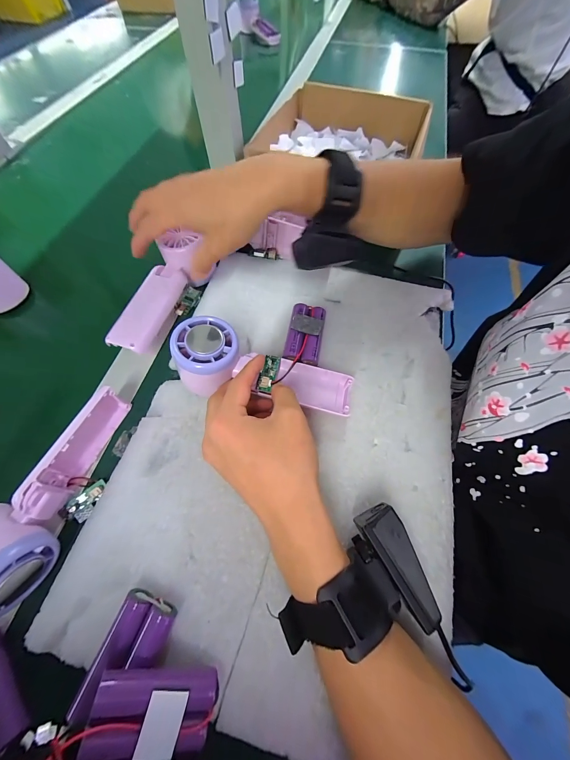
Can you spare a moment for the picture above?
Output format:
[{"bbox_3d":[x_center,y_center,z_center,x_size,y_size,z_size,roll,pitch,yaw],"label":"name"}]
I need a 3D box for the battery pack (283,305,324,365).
[{"bbox_3d":[0.021,-0.046,0.293,0.034,0.024,0.068,9,64,5],"label":"battery pack"}]

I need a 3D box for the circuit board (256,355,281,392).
[{"bbox_3d":[-0.015,-0.007,0.257,0.014,0.006,0.037,14,60,7],"label":"circuit board"}]

